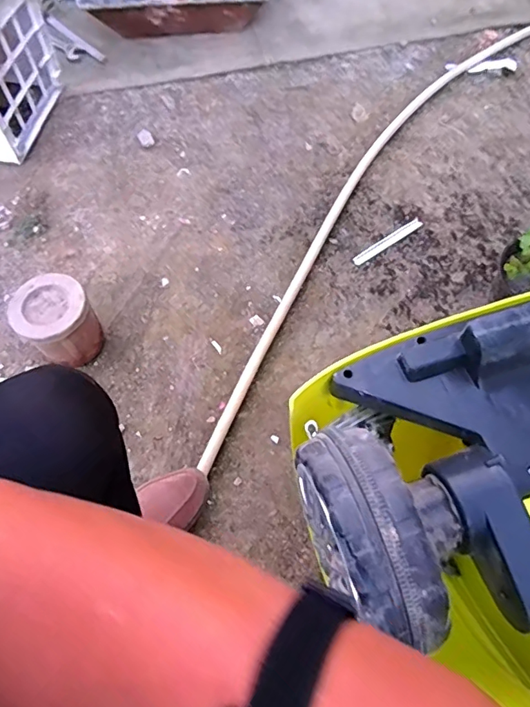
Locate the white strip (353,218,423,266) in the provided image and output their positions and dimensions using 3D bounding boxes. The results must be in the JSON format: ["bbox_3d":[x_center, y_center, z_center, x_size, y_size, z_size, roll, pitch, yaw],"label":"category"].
[{"bbox_3d":[0.254,-0.231,1.049,0.178,0.005,0.022,-33,67,-15],"label":"white strip"}]

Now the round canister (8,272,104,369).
[{"bbox_3d":[-0.362,-0.052,0.901,0.124,0.136,0.126,0,63,0],"label":"round canister"}]

